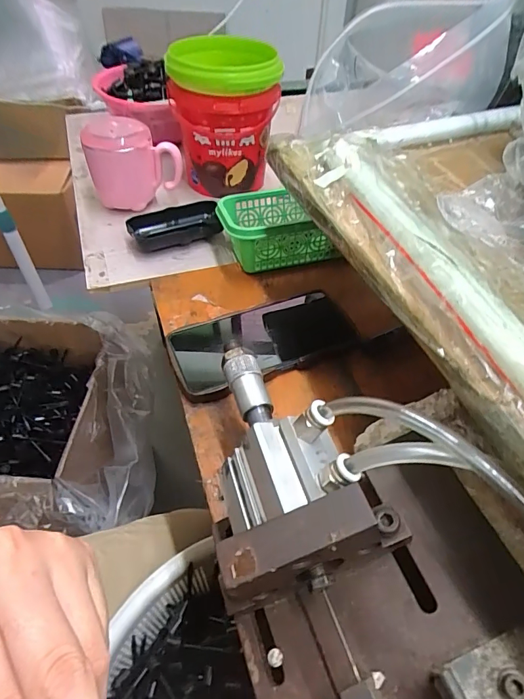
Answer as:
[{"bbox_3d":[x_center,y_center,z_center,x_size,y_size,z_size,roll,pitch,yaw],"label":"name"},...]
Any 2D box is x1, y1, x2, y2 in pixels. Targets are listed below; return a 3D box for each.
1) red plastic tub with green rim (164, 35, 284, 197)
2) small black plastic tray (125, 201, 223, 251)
[{"bbox_3d":[-0.049,-0.303,0.554,0.128,0.149,0.149,-4,49,-6],"label":"red plastic tub with green rim"},{"bbox_3d":[-0.102,-0.146,0.500,0.105,0.024,0.047,-17,51,-17],"label":"small black plastic tray"}]

